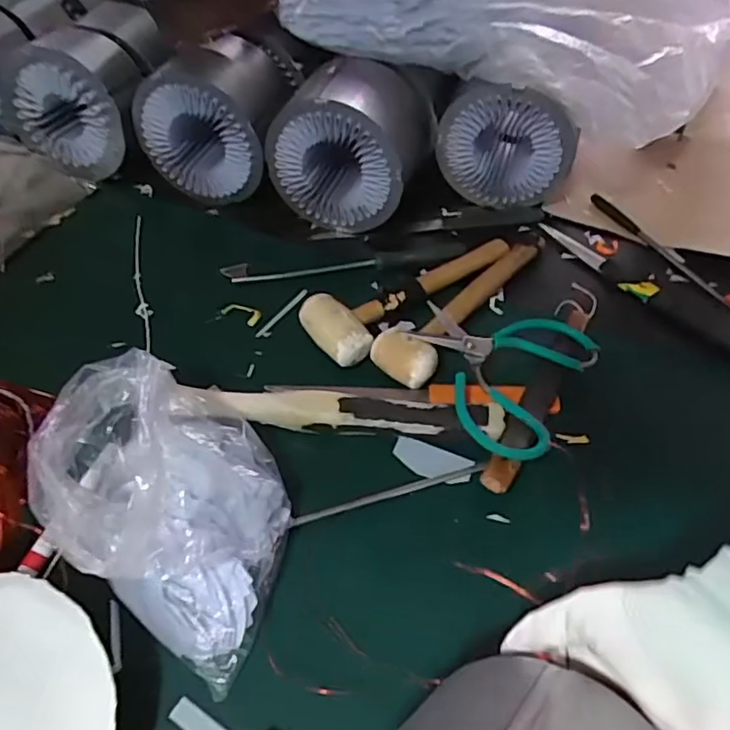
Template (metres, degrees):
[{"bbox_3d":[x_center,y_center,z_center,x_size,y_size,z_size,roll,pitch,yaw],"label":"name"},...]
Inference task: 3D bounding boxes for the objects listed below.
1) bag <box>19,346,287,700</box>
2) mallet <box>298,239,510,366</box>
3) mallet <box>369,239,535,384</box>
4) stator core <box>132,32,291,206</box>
[{"bbox_3d":[-0.155,0.089,0.467,0.237,0.116,0.160,29,57,18],"label":"bag"},{"bbox_3d":[0.051,-0.084,0.643,0.263,0.044,0.081,-35,62,-24],"label":"mallet"},{"bbox_3d":[0.103,-0.063,0.623,0.056,0.049,0.240,35,60,22],"label":"mallet"},{"bbox_3d":[-0.179,-0.289,0.723,0.155,0.140,0.125,8,53,4],"label":"stator core"}]

